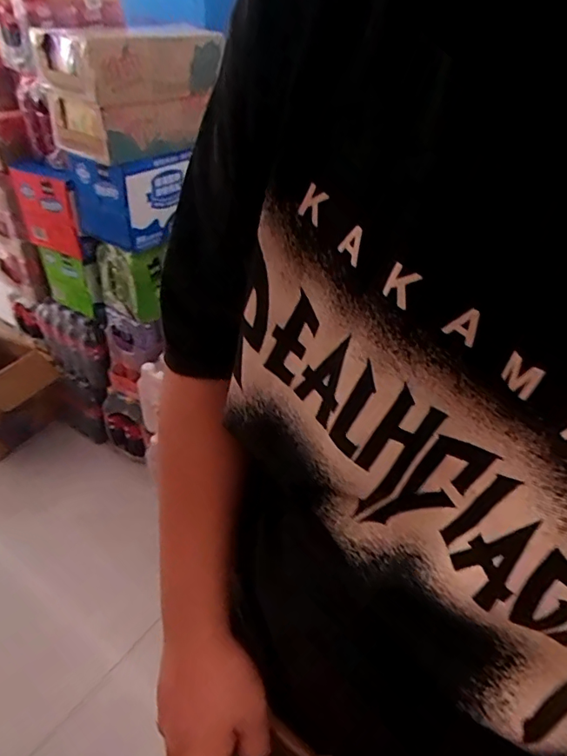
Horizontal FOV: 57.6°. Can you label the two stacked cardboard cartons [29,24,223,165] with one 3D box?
[{"bbox_3d":[-0.339,-0.642,1.146,0.259,0.226,0.326,30,46,31],"label":"two stacked cardboard cartons"}]

